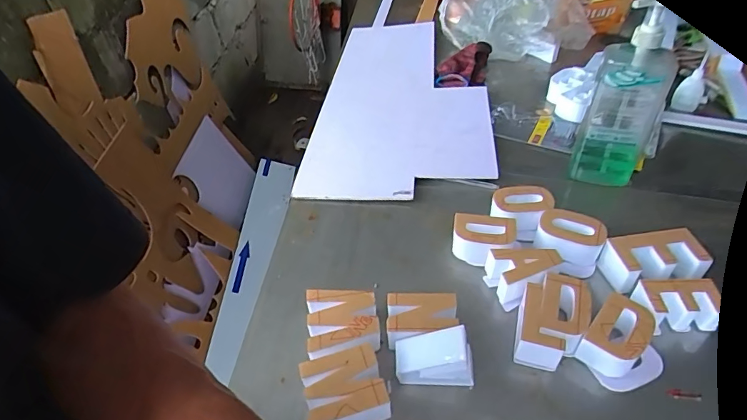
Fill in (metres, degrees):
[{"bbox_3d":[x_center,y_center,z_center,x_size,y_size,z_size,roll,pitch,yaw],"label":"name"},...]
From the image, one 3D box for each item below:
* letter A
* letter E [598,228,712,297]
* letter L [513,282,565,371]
[{"bbox_3d":[0.196,0.080,0.594,0.086,0.047,0.067,-13,45,-9],"label":"letter A"},{"bbox_3d":[0.367,0.067,0.594,0.118,0.043,0.066,-8,44,-3],"label":"letter E"},{"bbox_3d":[0.195,0.134,0.536,0.052,0.053,0.088,10,46,15],"label":"letter L"}]

